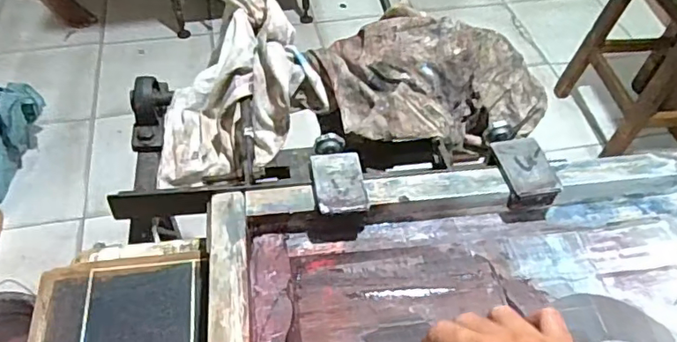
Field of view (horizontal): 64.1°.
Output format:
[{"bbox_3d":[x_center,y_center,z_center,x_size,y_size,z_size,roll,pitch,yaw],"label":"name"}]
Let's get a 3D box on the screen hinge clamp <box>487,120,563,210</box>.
[{"bbox_3d":[0.204,-0.007,0.617,0.060,0.043,0.118,-5,47,-8],"label":"screen hinge clamp"}]

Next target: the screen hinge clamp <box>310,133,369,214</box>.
[{"bbox_3d":[-0.002,0.001,0.584,0.052,0.027,0.118,-5,51,-7],"label":"screen hinge clamp"}]

